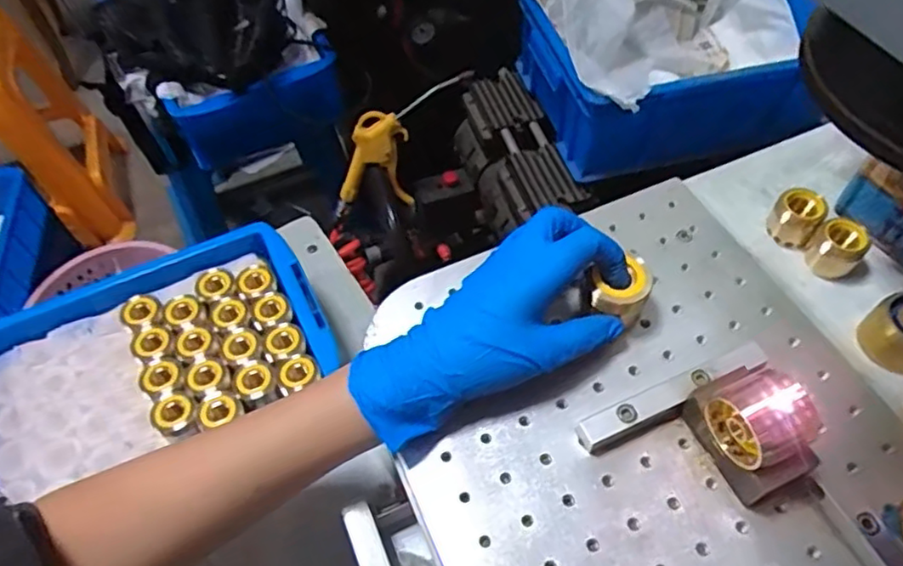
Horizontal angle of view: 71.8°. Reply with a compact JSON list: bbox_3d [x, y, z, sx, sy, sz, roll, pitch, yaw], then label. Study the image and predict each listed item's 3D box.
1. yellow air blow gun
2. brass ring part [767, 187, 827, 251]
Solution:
[{"bbox_3d":[-0.106,-0.151,0.798,0.106,0.141,0.024,-11,56,-5],"label":"yellow air blow gun"},{"bbox_3d":[0.234,-0.044,0.425,0.029,0.032,0.027,-1,55,1],"label":"brass ring part"}]

